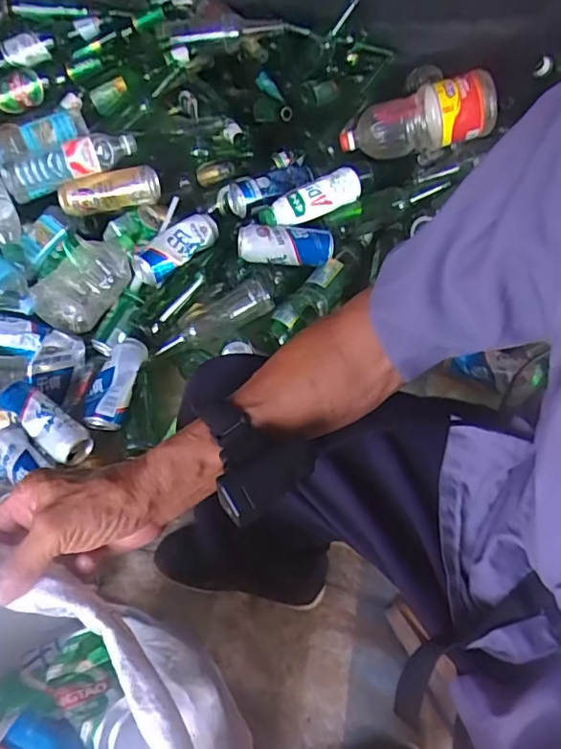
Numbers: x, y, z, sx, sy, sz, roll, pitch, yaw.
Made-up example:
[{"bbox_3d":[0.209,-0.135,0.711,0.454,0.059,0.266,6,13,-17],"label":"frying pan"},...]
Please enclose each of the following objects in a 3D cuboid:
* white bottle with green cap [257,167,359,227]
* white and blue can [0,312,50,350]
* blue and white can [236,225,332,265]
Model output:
[{"bbox_3d":[0.057,-0.332,1.044,0.205,0.062,0.054,-30,61,-16],"label":"white bottle with green cap"},{"bbox_3d":[-0.500,-0.080,0.988,0.167,0.048,0.056,5,57,5],"label":"white and blue can"},{"bbox_3d":[0.009,-0.237,1.016,0.171,0.065,0.062,-1,57,-15],"label":"blue and white can"}]

